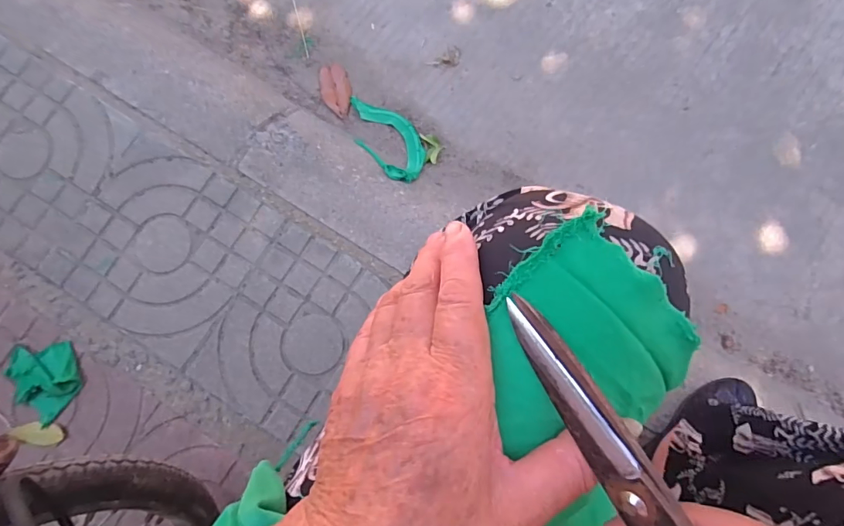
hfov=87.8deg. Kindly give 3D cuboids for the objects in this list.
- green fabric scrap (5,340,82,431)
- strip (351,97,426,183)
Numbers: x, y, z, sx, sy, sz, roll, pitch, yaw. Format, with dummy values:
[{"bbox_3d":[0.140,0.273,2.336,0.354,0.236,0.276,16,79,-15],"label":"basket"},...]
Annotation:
[{"bbox_3d":[-0.582,0.182,0.675,0.099,0.029,0.124,-20,82,-1],"label":"green fabric scrap"},{"bbox_3d":[-0.065,-0.235,0.803,0.104,0.057,0.200,-41,83,-4],"label":"strip"}]

